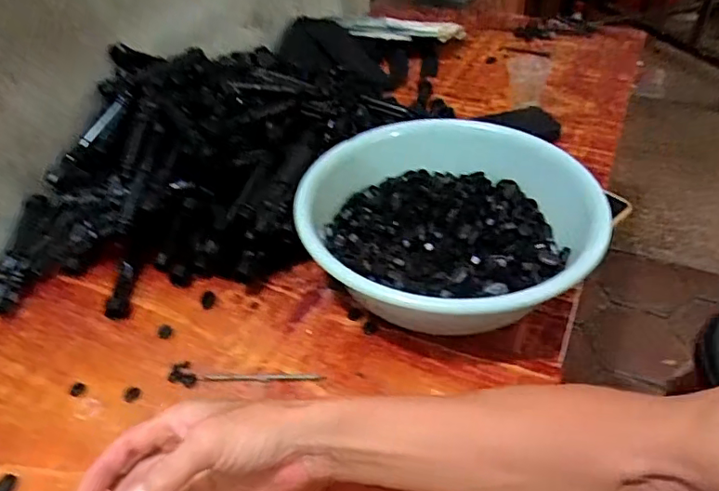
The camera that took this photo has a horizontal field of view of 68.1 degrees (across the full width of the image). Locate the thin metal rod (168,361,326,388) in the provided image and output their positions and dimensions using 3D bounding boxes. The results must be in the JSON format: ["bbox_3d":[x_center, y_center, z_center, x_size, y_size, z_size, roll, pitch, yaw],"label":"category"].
[{"bbox_3d":[-0.107,0.124,0.492,0.143,0.006,0.027,4,42,7],"label":"thin metal rod"}]

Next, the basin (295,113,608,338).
[{"bbox_3d":[0.085,-0.016,0.565,0.281,0.112,0.277,-1,41,1],"label":"basin"}]

